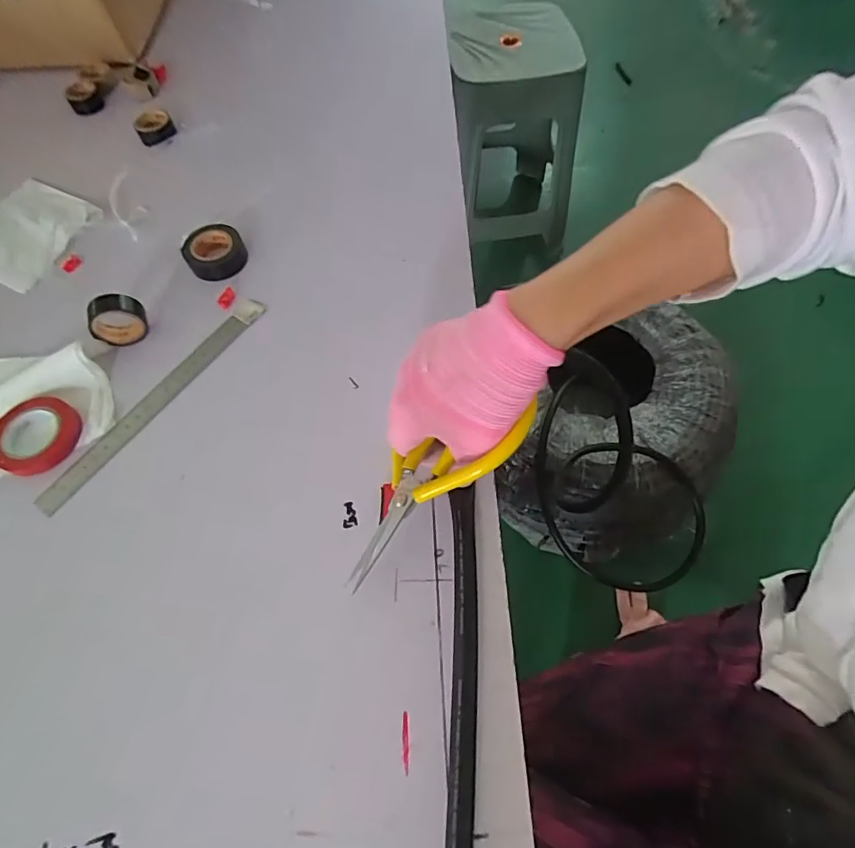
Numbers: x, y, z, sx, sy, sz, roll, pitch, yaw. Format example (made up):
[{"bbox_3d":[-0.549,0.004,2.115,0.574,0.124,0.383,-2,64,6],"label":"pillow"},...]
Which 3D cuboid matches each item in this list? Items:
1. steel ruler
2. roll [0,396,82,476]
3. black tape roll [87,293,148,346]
[{"bbox_3d":[-0.210,-0.022,0.389,0.018,0.008,0.217,32,69,18],"label":"steel ruler"},{"bbox_3d":[-0.293,0.007,0.368,0.053,0.012,0.060,27,67,16],"label":"roll"},{"bbox_3d":[-0.249,-0.082,0.401,0.042,0.044,0.019,-19,63,-7],"label":"black tape roll"}]

